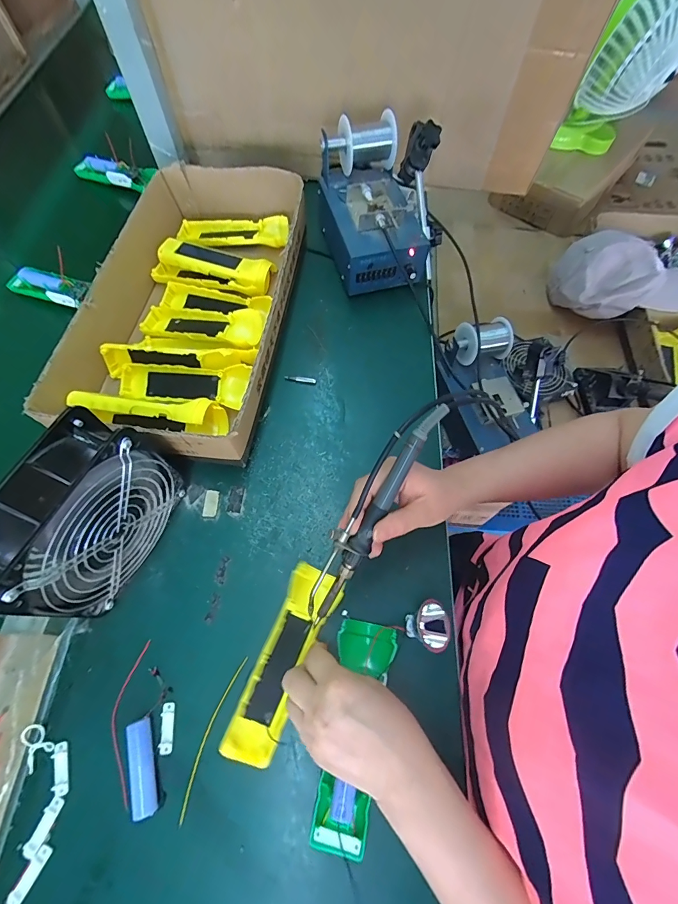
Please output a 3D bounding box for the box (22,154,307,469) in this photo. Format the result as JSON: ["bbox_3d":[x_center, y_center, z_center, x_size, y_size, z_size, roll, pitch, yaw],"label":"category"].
[{"bbox_3d":[-0.180,-0.206,0.488,0.222,0.078,0.443,6,66,0],"label":"box"}]

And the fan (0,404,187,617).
[{"bbox_3d":[-0.216,0.056,0.331,0.067,0.146,0.155,24,67,8],"label":"fan"}]

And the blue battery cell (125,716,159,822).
[{"bbox_3d":[-0.163,0.260,0.311,0.018,0.017,0.065,-15,68,-9],"label":"blue battery cell"}]

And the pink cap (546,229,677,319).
[{"bbox_3d":[0.566,-0.330,0.731,0.268,0.105,0.181,24,68,7],"label":"pink cap"}]

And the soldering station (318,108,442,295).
[{"bbox_3d":[0.062,-0.358,0.537,0.160,0.131,0.228,-8,67,-7],"label":"soldering station"}]

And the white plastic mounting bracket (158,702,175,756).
[{"bbox_3d":[-0.151,0.242,0.330,0.010,0.005,0.038,-6,66,-6],"label":"white plastic mounting bracket"}]

